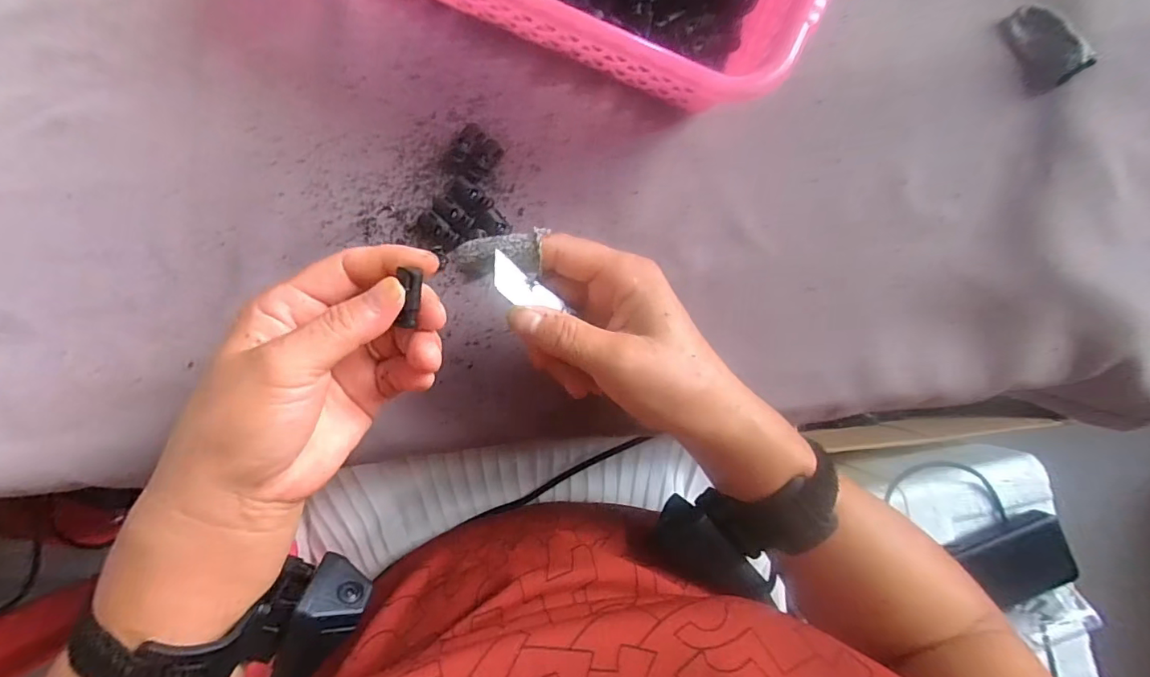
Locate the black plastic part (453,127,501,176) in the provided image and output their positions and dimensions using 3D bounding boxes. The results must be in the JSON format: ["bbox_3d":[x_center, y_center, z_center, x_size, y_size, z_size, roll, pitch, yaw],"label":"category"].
[{"bbox_3d":[-0.065,-0.119,0.324,0.030,0.010,0.029,36,87,2],"label":"black plastic part"}]

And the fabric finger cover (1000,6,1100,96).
[{"bbox_3d":[0.316,-0.199,0.341,0.032,0.007,0.058,-33,76,33],"label":"fabric finger cover"}]

